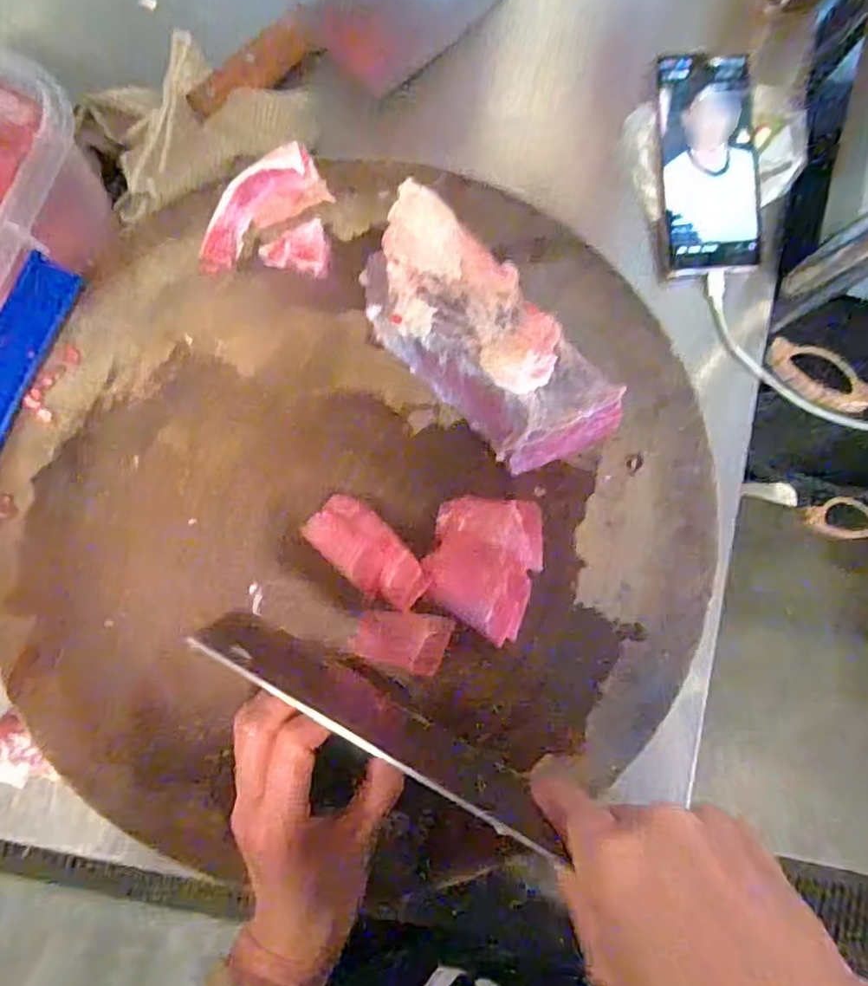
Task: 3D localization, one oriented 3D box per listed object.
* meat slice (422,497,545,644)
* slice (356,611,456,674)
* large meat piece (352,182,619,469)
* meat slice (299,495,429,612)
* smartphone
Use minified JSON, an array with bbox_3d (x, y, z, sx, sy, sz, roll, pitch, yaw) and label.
[{"bbox_3d":[0.029,0.040,0.380,0.063,0.026,0.079,18,83,1],"label":"meat slice"},{"bbox_3d":[-0.018,0.086,0.377,0.052,0.008,0.032,9,83,0],"label":"slice"},{"bbox_3d":[0.022,-0.095,0.384,0.078,0.046,0.196,-40,86,-5],"label":"large meat piece"},{"bbox_3d":[-0.038,0.035,0.374,0.074,0.026,0.036,43,84,3],"label":"meat slice"},{"bbox_3d":[0.209,-0.250,0.489,0.076,0.013,0.161,-4,91,-2],"label":"smartphone"}]

